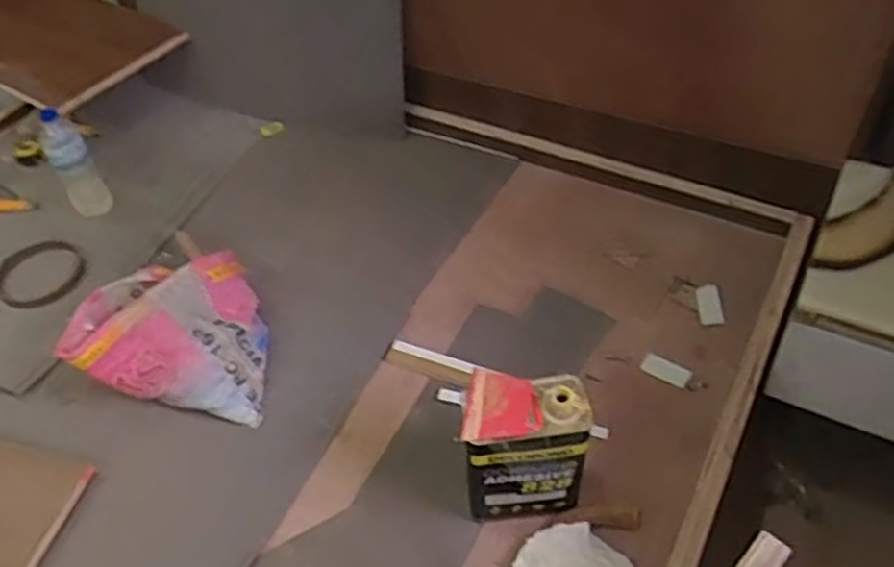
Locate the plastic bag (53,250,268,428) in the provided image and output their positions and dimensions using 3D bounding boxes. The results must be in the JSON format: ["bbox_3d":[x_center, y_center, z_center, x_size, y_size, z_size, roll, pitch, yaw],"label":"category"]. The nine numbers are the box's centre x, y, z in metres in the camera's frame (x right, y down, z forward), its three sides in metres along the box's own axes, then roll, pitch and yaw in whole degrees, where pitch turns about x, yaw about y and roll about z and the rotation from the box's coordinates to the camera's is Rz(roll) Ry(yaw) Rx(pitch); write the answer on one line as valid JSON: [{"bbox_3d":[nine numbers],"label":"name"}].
[{"bbox_3d":[-0.457,0.066,1.328,0.306,0.135,0.271,6,49,6],"label":"plastic bag"}]

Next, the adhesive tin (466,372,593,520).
[{"bbox_3d":[0.107,0.241,1.085,0.169,0.248,0.099,-8,48,-2],"label":"adhesive tin"}]

